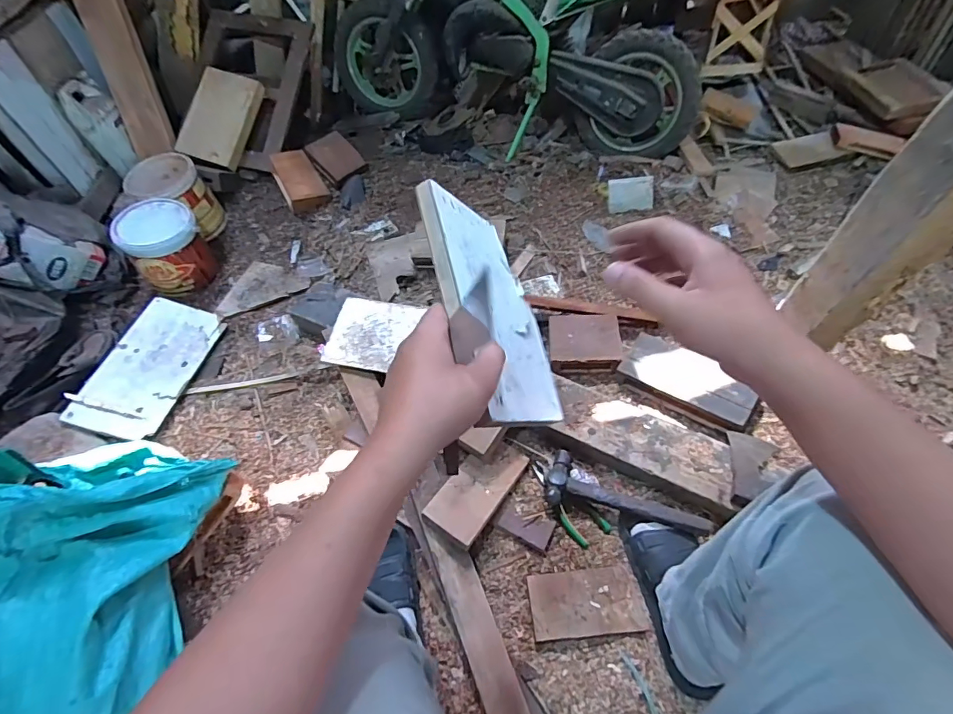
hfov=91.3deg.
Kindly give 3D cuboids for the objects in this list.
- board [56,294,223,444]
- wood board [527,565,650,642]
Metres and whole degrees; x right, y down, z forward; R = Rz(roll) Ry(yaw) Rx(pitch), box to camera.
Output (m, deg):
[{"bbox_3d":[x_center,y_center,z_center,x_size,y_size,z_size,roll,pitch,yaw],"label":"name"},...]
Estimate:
[{"bbox_3d":[-0.751,0.019,1.071,0.183,0.025,0.339,22,55,-10],"label":"board"},{"bbox_3d":[0.180,0.406,0.770,0.177,0.010,0.097,-7,56,0],"label":"wood board"}]

